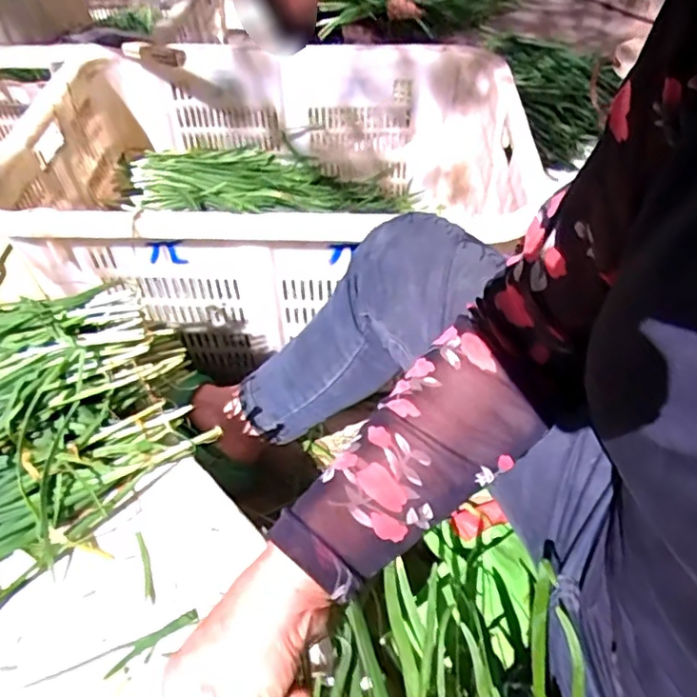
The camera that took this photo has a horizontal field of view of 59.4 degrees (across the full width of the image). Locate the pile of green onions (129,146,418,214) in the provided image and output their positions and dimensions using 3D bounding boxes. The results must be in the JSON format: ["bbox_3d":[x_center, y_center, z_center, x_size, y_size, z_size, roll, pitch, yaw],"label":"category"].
[{"bbox_3d":[-0.129,-0.284,1.070,0.484,0.061,0.164,-2,44,-23],"label":"pile of green onions"}]

